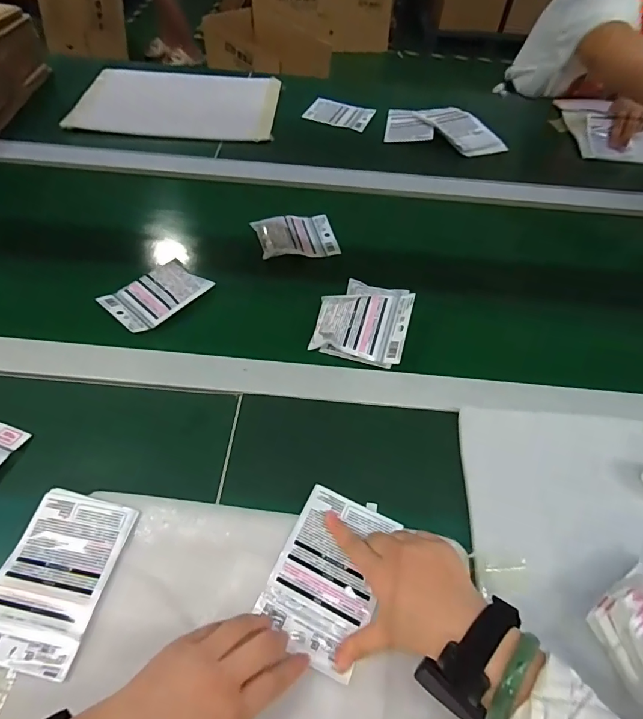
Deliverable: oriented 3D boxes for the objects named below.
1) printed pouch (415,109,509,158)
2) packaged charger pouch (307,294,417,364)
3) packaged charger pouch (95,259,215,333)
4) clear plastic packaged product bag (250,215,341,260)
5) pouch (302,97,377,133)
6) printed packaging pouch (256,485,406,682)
[{"bbox_3d":[0.288,-0.483,0.902,0.106,0.026,0.175,-22,59,-16],"label":"printed pouch"},{"bbox_3d":[0.053,-0.049,0.576,0.122,0.017,0.094,11,73,15],"label":"packaged charger pouch"},{"bbox_3d":[-0.234,-0.096,0.610,0.091,0.020,0.130,38,63,22],"label":"packaged charger pouch"},{"bbox_3d":[-0.039,-0.200,0.709,0.131,0.013,0.086,-9,66,-25],"label":"clear plastic packaged product bag"},{"bbox_3d":[0.040,-0.538,0.948,0.139,0.011,0.109,15,56,9],"label":"pouch"},{"bbox_3d":[0.006,0.201,0.412,0.092,0.006,0.144,20,54,13],"label":"printed packaging pouch"}]

